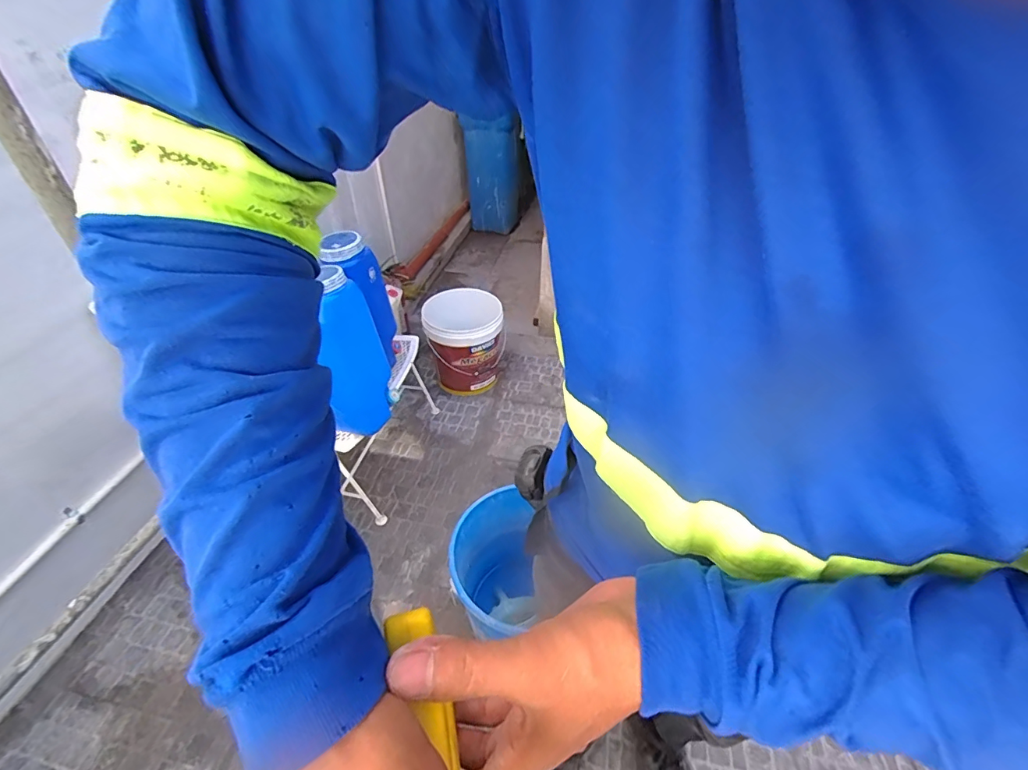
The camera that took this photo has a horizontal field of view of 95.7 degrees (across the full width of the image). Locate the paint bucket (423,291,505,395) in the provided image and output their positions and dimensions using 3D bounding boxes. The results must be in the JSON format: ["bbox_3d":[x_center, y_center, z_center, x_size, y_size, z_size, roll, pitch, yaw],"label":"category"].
[{"bbox_3d":[-0.195,-0.156,1.859,0.296,0.354,0.296,0,41,0],"label":"paint bucket"}]

